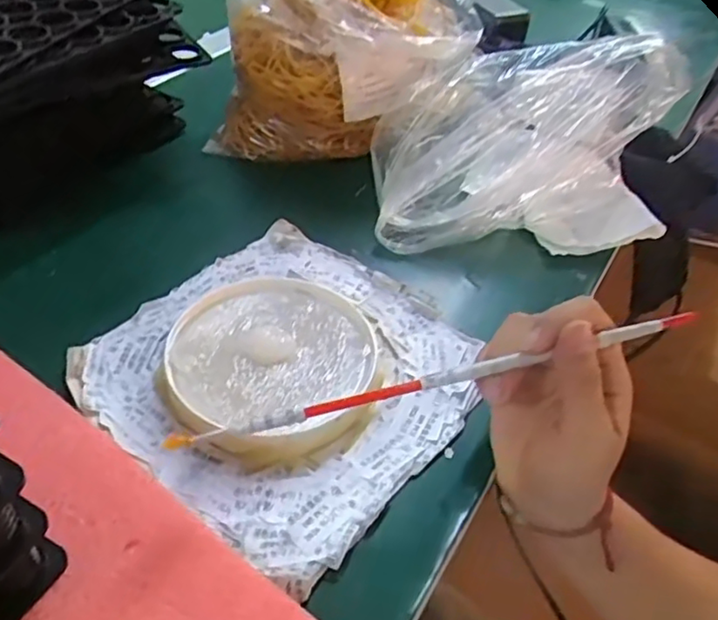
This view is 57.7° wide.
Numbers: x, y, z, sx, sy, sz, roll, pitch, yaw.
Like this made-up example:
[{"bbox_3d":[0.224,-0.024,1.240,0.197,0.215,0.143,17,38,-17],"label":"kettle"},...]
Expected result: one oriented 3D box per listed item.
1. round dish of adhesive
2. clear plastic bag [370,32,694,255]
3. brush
[{"bbox_3d":[-0.049,0.032,0.377,0.118,0.017,0.124,3,44,-3],"label":"round dish of adhesive"},{"bbox_3d":[0.132,-0.128,0.492,0.233,0.111,0.137,1,44,-5],"label":"clear plastic bag"},{"bbox_3d":[0.037,0.032,0.299,0.249,0.008,0.006,-13,46,-4],"label":"brush"}]

